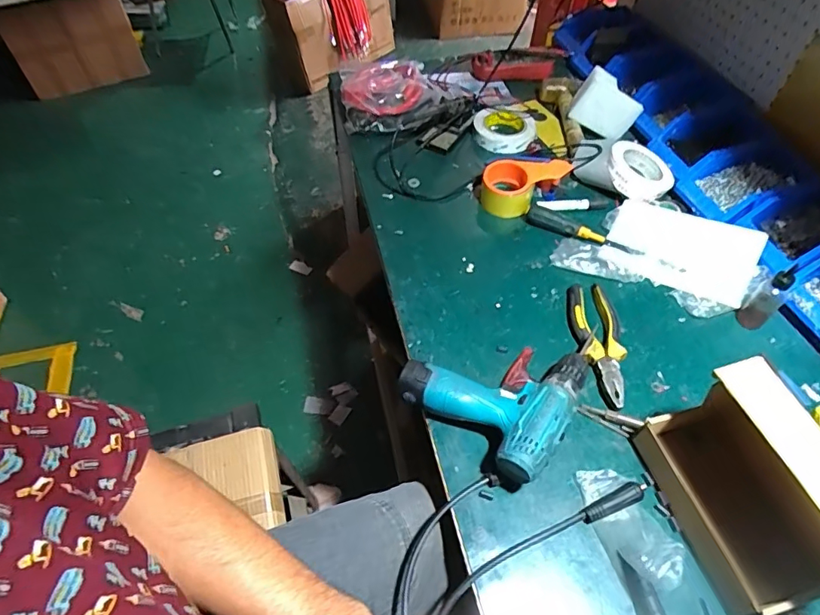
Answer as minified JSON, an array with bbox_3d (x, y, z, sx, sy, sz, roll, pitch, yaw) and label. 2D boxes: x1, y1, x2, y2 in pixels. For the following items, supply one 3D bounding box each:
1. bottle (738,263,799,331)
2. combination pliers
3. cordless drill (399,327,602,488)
[{"bbox_3d":[0.483,-0.012,0.670,0.033,0.096,0.037,-34,60,-23],"label":"bottle"},{"bbox_3d":[0.258,0.045,0.677,0.060,0.024,0.192,2,53,2],"label":"combination pliers"},{"bbox_3d":[0.125,0.084,0.617,0.191,0.065,0.221,36,60,24],"label":"cordless drill"}]

